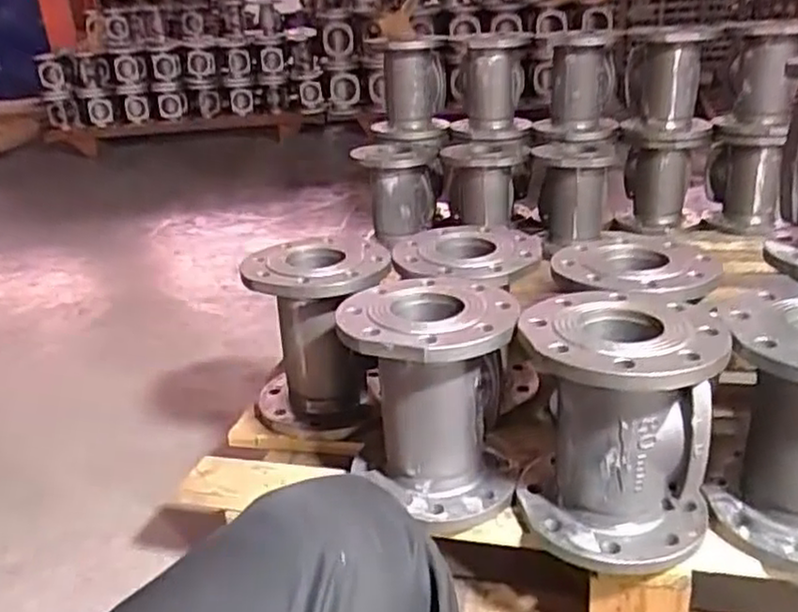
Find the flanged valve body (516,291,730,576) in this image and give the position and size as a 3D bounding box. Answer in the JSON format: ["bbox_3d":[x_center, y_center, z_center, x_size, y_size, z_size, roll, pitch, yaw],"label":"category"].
[{"bbox_3d":[0.221,0.123,0.724,0.181,0.222,0.176,3,25,16],"label":"flanged valve body"}]

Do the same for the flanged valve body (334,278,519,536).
[{"bbox_3d":[0.038,0.098,0.799,0.183,0.212,0.180,2,24,13],"label":"flanged valve body"}]

